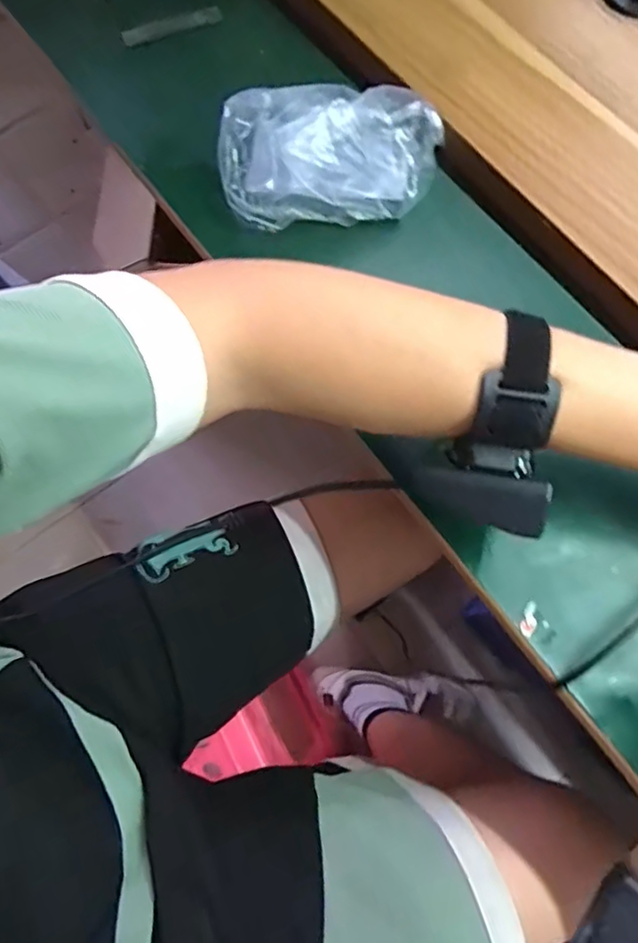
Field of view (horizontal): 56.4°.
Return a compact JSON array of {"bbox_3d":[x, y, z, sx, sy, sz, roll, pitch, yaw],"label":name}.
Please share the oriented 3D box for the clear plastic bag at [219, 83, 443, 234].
[{"bbox_3d":[0.008,-0.215,0.392,0.148,0.062,0.075,-4,75,1],"label":"clear plastic bag"}]

